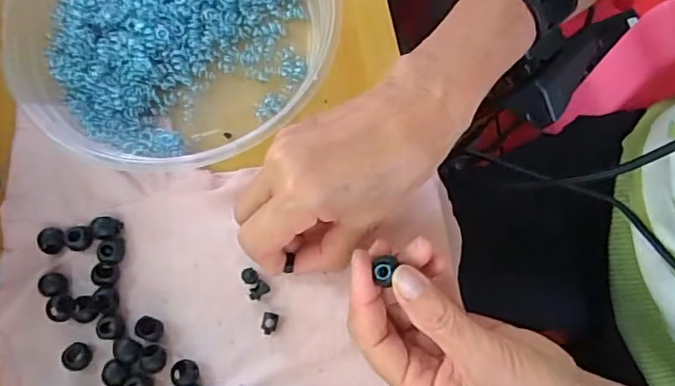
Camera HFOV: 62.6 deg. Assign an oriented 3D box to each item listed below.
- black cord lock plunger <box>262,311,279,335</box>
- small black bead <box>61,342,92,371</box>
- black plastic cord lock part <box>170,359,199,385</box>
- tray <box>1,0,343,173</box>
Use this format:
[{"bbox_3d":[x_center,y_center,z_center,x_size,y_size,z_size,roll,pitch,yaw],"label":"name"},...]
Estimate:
[{"bbox_3d":[-0.040,0.076,0.323,0.009,0.004,0.013,10,77,4],"label":"black cord lock plunger"},{"bbox_3d":[-0.148,0.093,0.316,0.013,0.010,0.014,0,73,1],"label":"small black bead"},{"bbox_3d":[-0.086,0.102,0.314,0.016,0.012,0.015,0,73,1],"label":"black plastic cord lock part"},{"bbox_3d":[-0.105,-0.113,0.355,0.200,0.036,0.191,0,73,1],"label":"tray"}]

